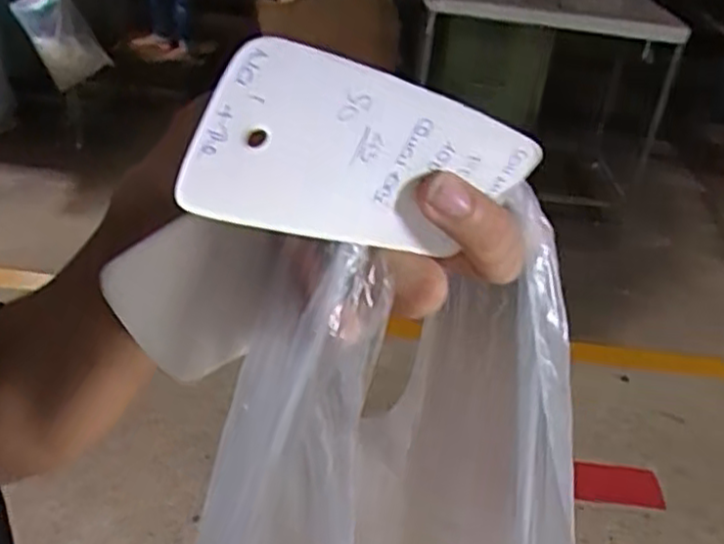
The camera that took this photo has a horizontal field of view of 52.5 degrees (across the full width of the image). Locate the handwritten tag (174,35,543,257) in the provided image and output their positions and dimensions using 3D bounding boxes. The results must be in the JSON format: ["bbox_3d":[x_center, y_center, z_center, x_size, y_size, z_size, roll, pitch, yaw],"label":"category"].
[{"bbox_3d":[0.003,-0.030,0.202,0.097,0.052,0.006,8,40,-34],"label":"handwritten tag"}]

